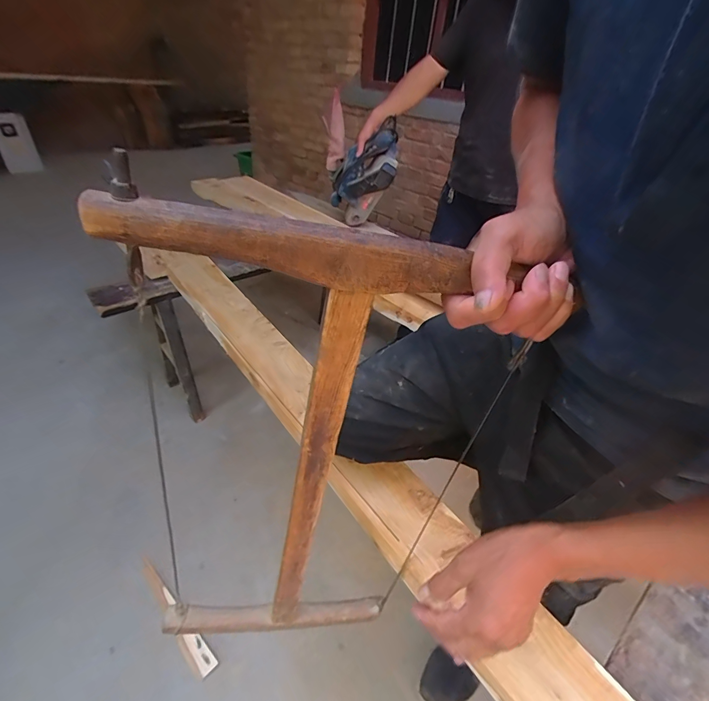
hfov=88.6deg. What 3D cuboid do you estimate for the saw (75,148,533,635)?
[{"bbox_3d":[-0.051,0.167,0.397,0.315,0.607,0.028,6,35,-11],"label":"saw"}]

